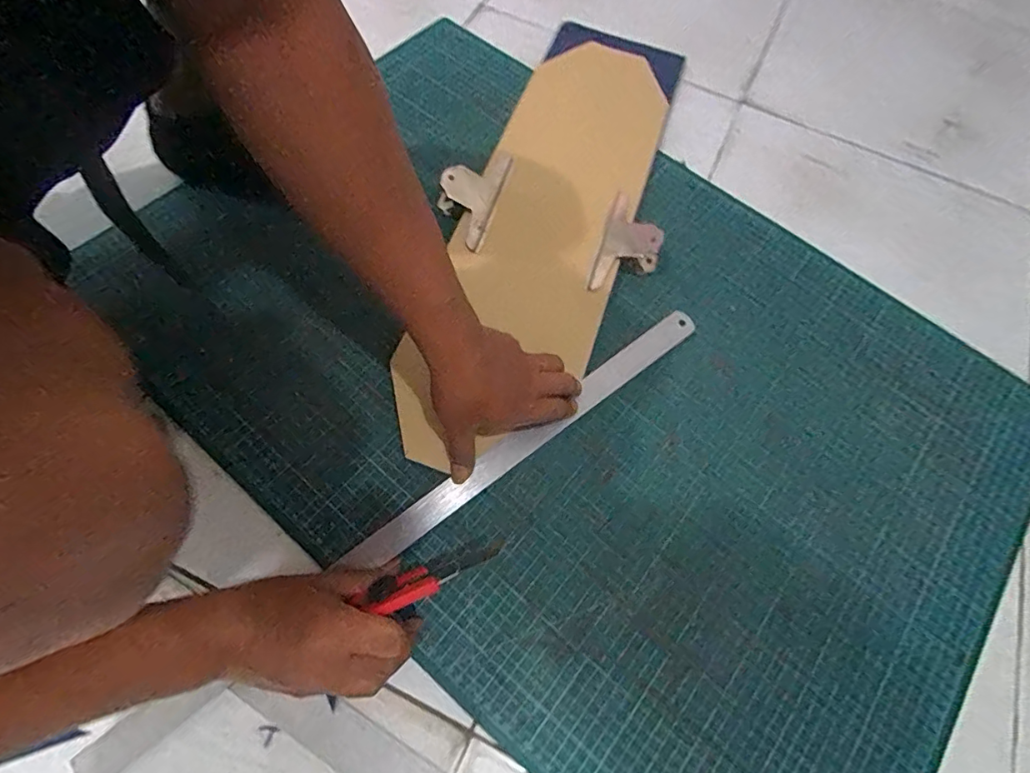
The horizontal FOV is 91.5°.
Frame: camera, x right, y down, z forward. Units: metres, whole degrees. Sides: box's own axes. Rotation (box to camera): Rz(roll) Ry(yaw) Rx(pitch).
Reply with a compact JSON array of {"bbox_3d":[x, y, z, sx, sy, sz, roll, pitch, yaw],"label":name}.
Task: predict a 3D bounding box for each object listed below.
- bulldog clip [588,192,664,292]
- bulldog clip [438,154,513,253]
[{"bbox_3d":[0.126,-0.147,0.552,0.066,0.037,0.111,17,67,5],"label":"bulldog clip"},{"bbox_3d":[-0.048,-0.222,0.563,0.058,0.033,0.139,16,67,4],"label":"bulldog clip"}]

